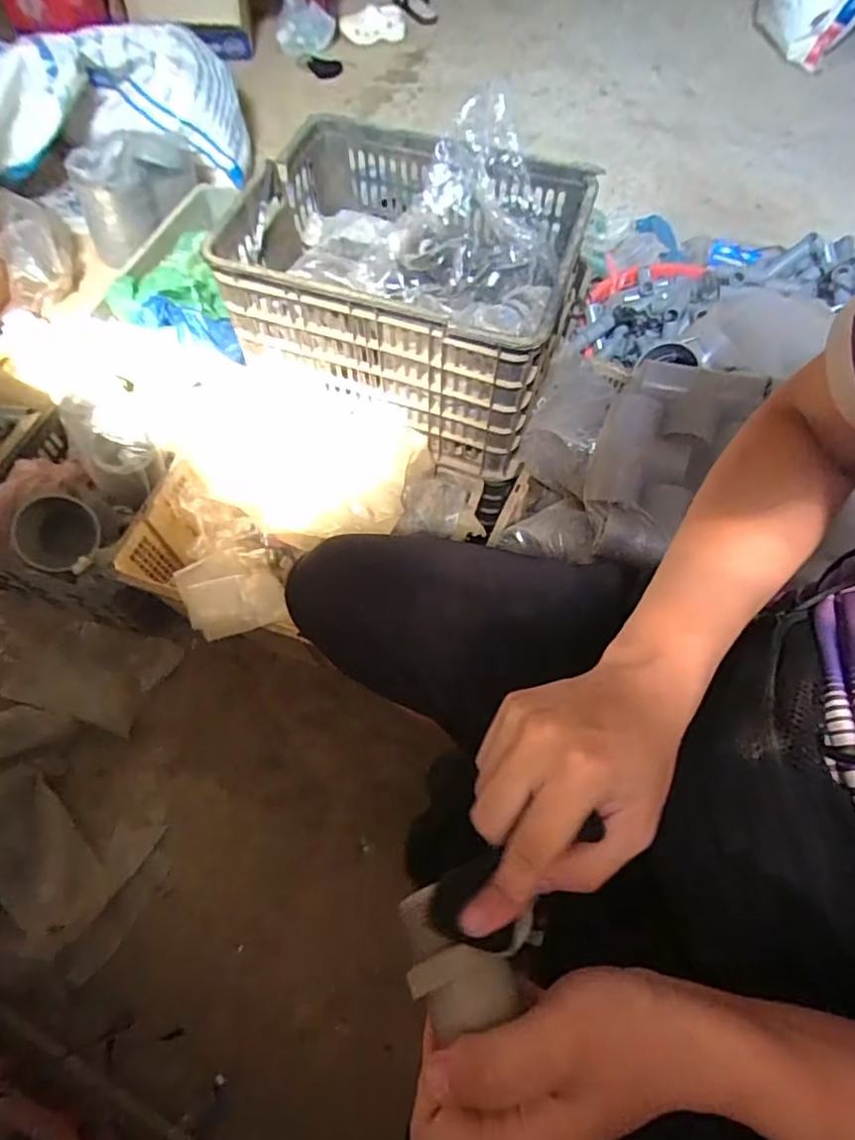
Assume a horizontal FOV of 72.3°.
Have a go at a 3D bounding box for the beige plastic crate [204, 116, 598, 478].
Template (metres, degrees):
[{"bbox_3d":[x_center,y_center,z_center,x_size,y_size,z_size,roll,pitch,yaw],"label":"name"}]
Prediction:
[{"bbox_3d":[-0.018,-0.403,0.895,0.447,0.303,0.374,20,65,10],"label":"beige plastic crate"}]

